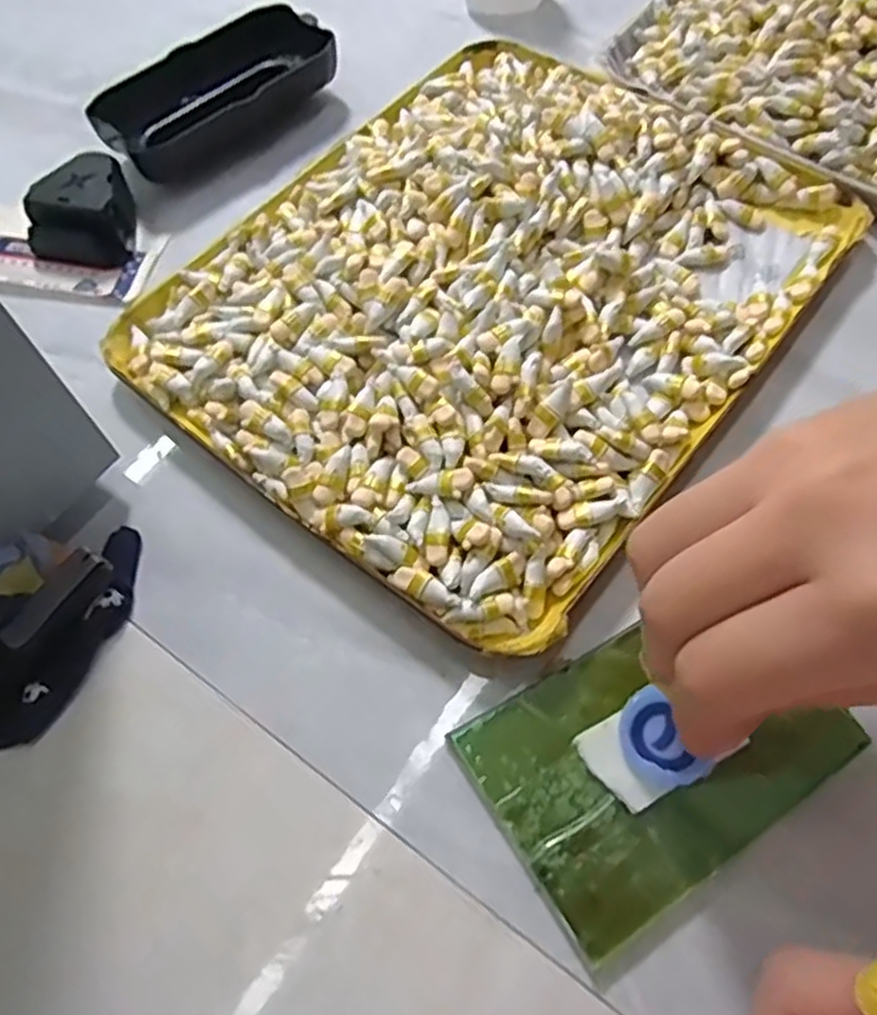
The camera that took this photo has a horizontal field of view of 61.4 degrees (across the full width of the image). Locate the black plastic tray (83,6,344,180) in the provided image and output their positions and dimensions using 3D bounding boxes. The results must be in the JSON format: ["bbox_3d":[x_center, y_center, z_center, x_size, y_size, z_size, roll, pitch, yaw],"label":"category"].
[{"bbox_3d":[-0.103,-0.191,0.340,0.109,0.023,0.048,-37,67,-15],"label":"black plastic tray"}]

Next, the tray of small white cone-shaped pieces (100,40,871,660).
[{"bbox_3d":[0.020,-0.088,0.282,0.196,0.026,0.236,35,69,18],"label":"tray of small white cone-shaped pieces"}]

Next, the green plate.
[{"bbox_3d":[0.062,0.070,0.213,0.096,0.006,0.068,-30,66,-12],"label":"green plate"}]

